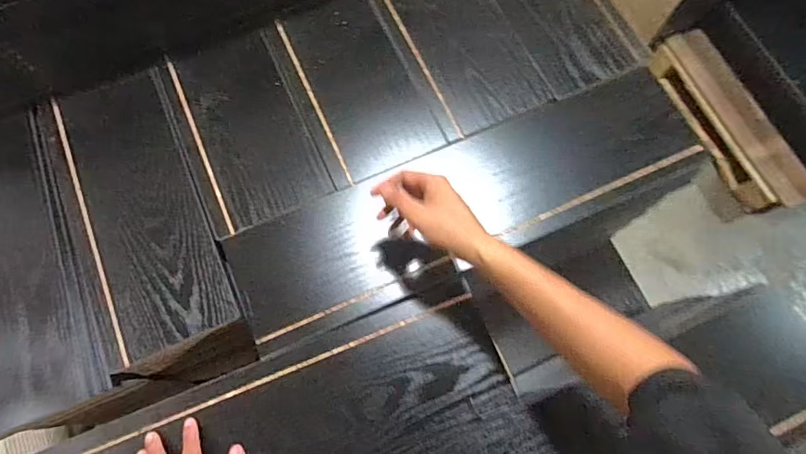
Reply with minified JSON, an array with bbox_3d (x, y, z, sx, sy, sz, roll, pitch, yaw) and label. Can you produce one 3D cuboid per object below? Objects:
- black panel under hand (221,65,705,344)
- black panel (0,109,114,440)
[{"bbox_3d":[0.088,-0.048,0.661,0.672,0.024,0.156,-23,75,-7],"label":"black panel under hand"},{"bbox_3d":[-0.541,0.050,0.634,0.183,0.015,0.430,-21,75,-6],"label":"black panel"}]

